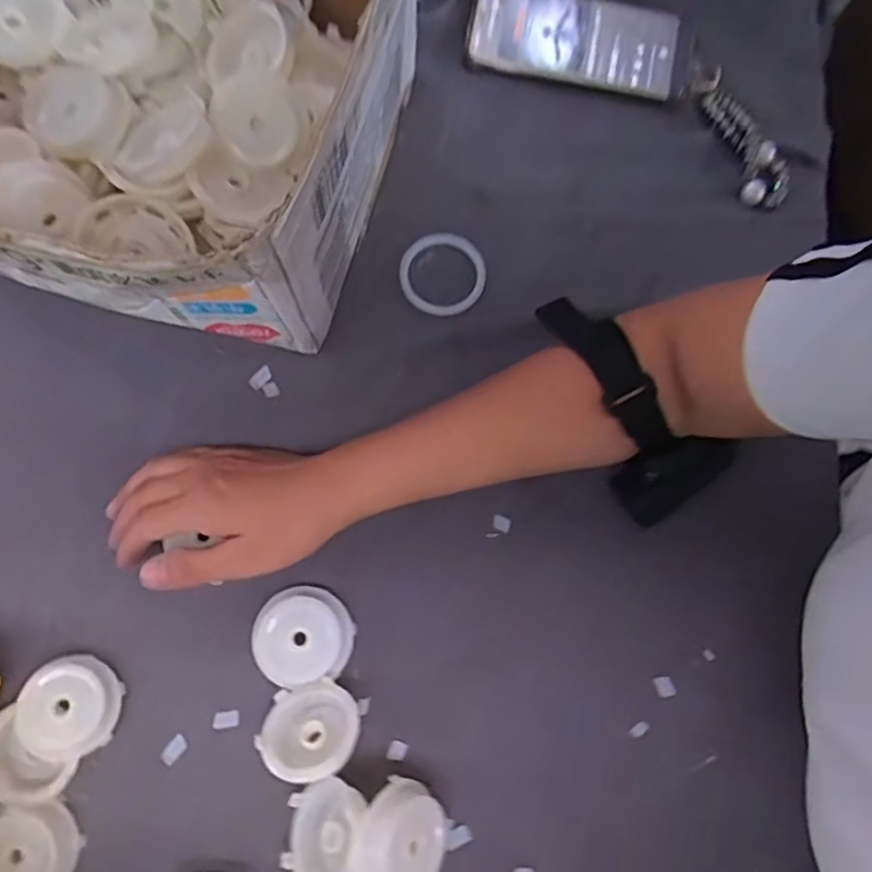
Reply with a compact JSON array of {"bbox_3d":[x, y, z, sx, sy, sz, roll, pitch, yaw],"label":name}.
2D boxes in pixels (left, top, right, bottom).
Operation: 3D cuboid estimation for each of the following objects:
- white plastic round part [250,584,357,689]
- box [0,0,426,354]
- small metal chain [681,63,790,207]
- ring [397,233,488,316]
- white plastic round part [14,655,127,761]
[{"bbox_3d":[-0.080,0.118,0.396,0.058,0.016,0.054,0,78,-2],"label":"white plastic round part"},{"bbox_3d":[-0.170,-0.200,0.389,0.272,0.156,0.263,18,78,2],"label":"box"},{"bbox_3d":[0.208,-0.205,0.456,0.030,0.023,0.100,-20,77,-4],"label":"small metal chain"},{"bbox_3d":[0.004,-0.110,0.454,0.060,0.009,0.056,0,78,-2],"label":"ring"},{"bbox_3d":[-0.205,0.152,0.373,0.051,0.011,0.053,23,58,-23],"label":"white plastic round part"}]

